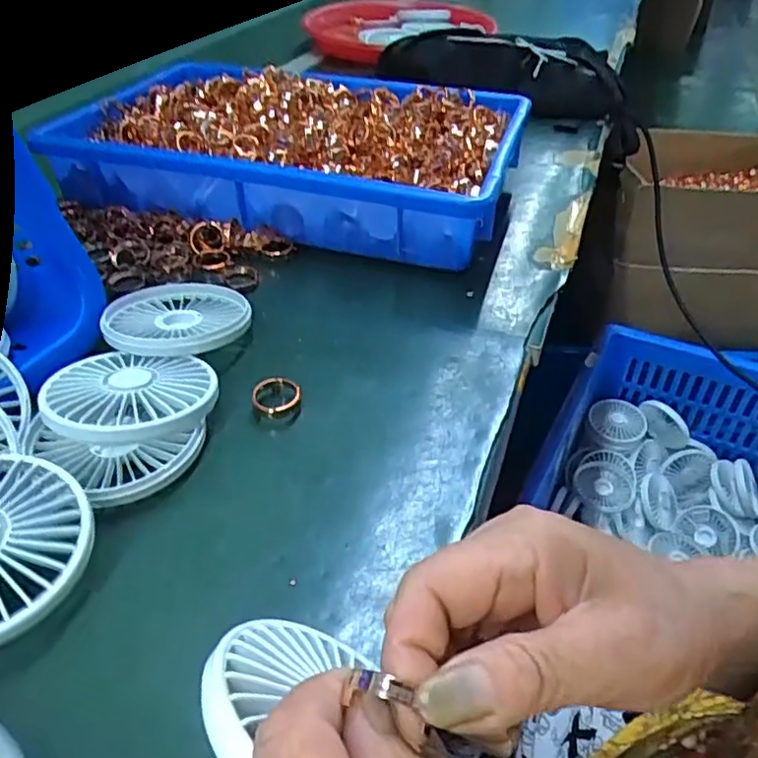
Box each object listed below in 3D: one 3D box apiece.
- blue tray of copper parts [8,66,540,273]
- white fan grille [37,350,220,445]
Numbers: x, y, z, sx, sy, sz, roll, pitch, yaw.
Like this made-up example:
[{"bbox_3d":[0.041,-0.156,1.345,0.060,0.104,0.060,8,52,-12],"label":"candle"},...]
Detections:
[{"bbox_3d":[-0.048,-0.188,0.527,0.305,0.068,0.217,14,44,10],"label":"blue tray of copper parts"},{"bbox_3d":[-0.129,0.009,0.331,0.081,0.012,0.072,6,34,0],"label":"white fan grille"}]

